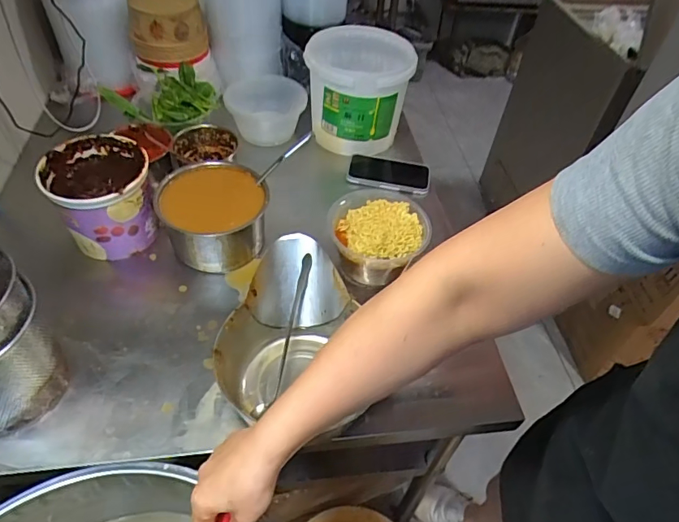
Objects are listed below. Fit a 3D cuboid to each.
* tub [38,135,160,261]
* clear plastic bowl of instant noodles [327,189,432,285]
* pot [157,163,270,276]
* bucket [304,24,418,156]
[{"bbox_3d":[-0.378,-0.103,0.773,0.148,0.131,0.160,2,48,-3],"label":"tub"},{"bbox_3d":[0.061,-0.028,0.788,0.140,0.111,0.148,2,48,-3],"label":"clear plastic bowl of instant noodles"},{"bbox_3d":[-0.203,-0.067,0.795,0.163,0.113,0.173,-17,52,-19],"label":"pot"},{"bbox_3d":[0.040,-0.351,0.991,0.192,0.186,0.230,7,48,2],"label":"bucket"}]

